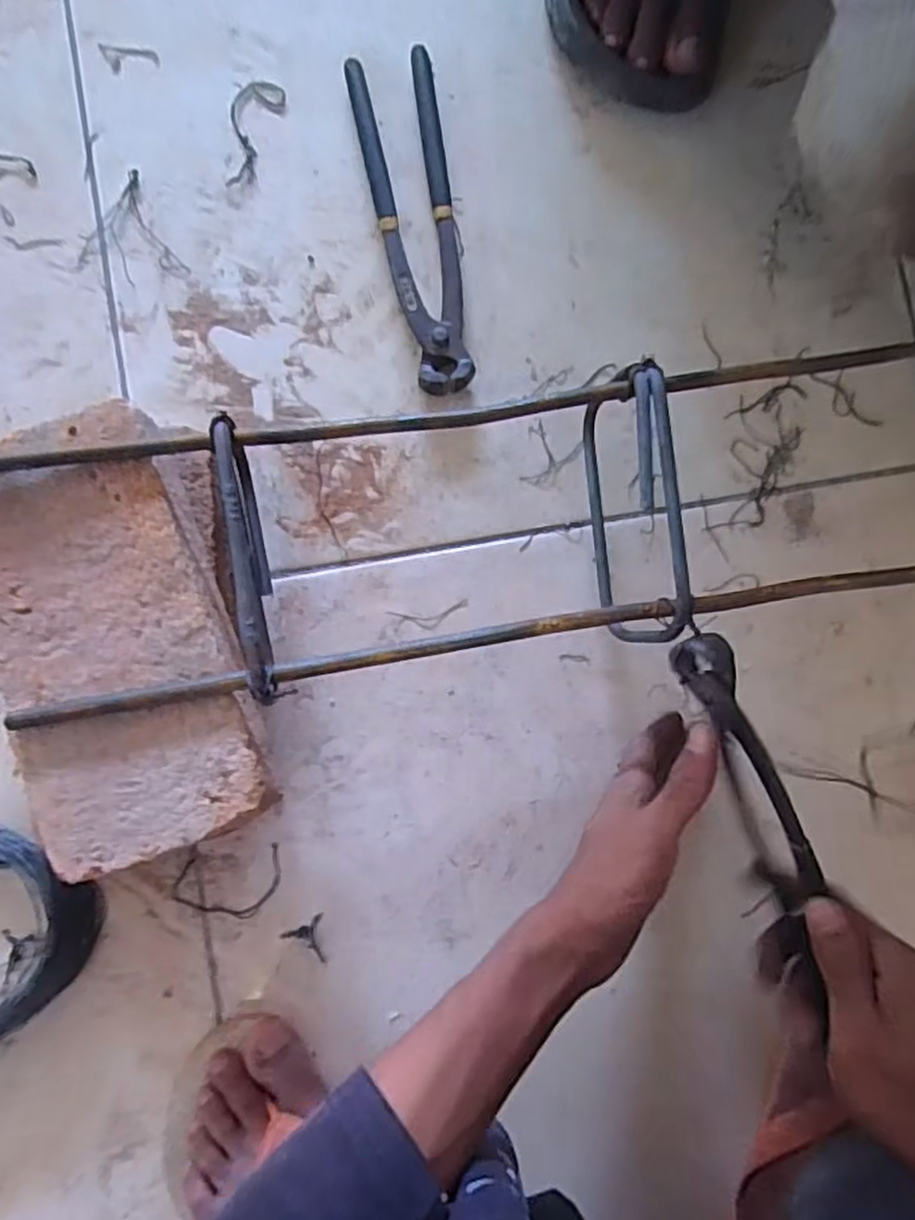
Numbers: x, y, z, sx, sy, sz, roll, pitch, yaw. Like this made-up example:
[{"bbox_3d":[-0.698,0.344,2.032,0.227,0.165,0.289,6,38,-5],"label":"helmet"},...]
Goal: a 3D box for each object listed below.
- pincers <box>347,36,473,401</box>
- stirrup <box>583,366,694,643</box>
[{"bbox_3d":[-0.023,-0.240,0.448,0.051,0.020,0.214,-11,86,-3],"label":"pincers"},{"bbox_3d":[0.093,-0.051,0.395,0.023,0.102,0.138,-6,86,-3],"label":"stirrup"}]

